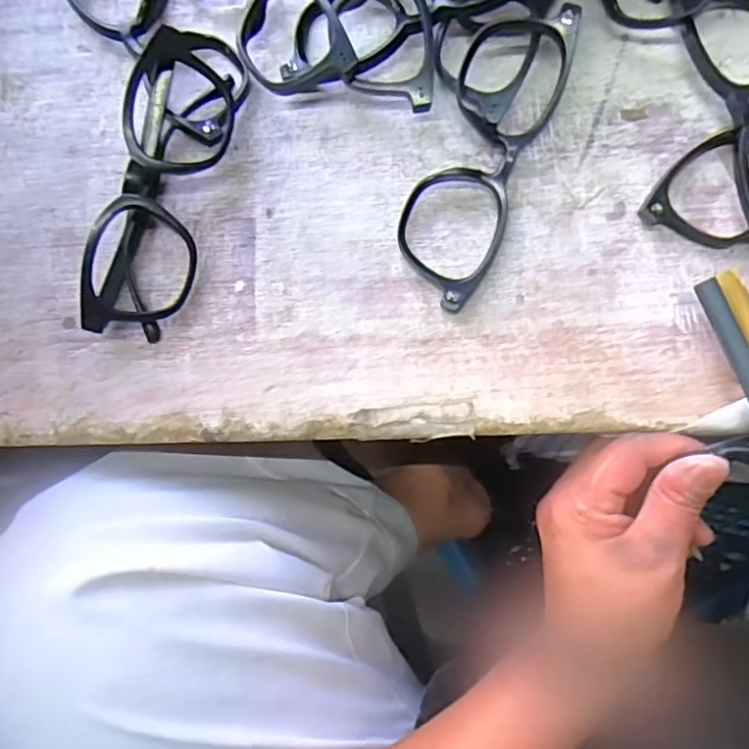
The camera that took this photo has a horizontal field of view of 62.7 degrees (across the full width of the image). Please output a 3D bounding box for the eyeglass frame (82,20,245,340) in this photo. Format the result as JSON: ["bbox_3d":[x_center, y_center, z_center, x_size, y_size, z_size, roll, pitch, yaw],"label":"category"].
[{"bbox_3d":[-0.098,-0.093,0.287,0.044,0.034,0.155,16,85,6],"label":"eyeglass frame"}]

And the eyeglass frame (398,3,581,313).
[{"bbox_3d":[0.048,-0.101,0.281,0.047,0.026,0.139,24,86,7],"label":"eyeglass frame"}]

